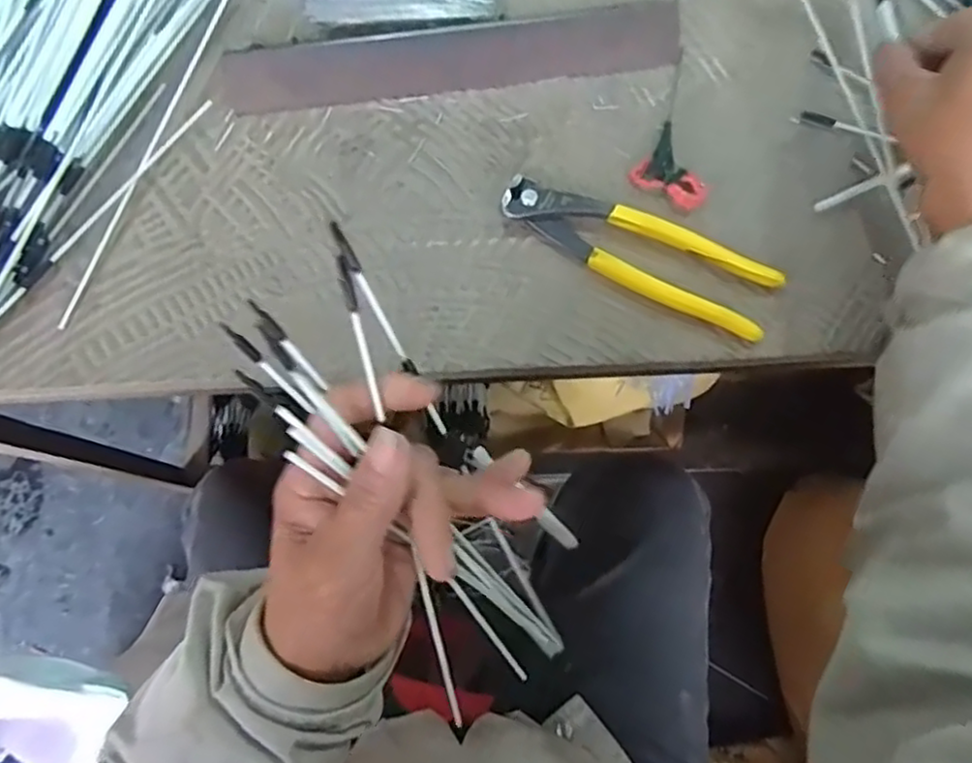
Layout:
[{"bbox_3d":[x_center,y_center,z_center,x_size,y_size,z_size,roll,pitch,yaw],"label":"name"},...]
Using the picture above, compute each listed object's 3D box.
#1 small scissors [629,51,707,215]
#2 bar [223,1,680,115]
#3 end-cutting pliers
[{"bbox_3d":[0.123,-0.156,0.419,0.044,0.011,0.109,19,76,6],"label":"small scissors"},{"bbox_3d":[-0.020,-0.201,0.422,0.277,0.022,0.031,-7,75,0],"label":"bar"},{"bbox_3d":[0.086,-0.075,0.392,0.161,0.014,0.044,24,77,7],"label":"end-cutting pliers"}]

